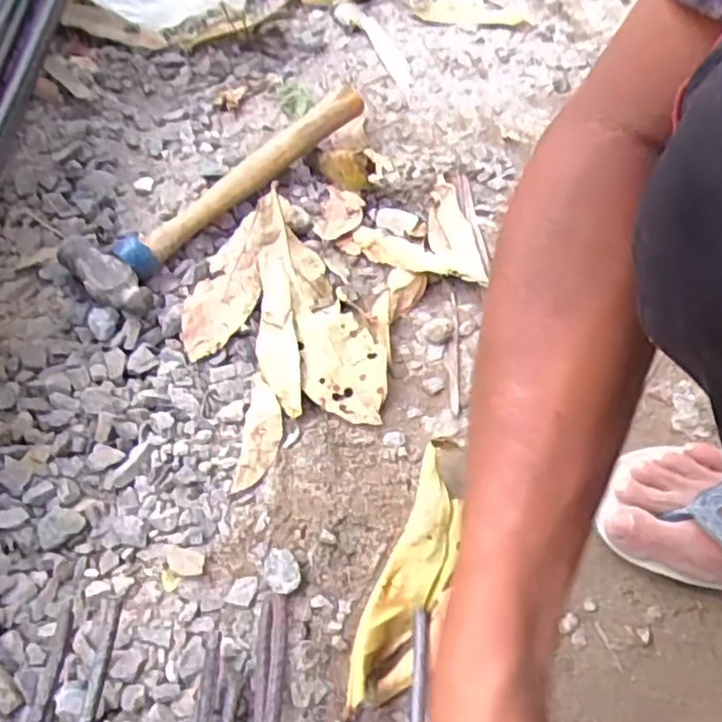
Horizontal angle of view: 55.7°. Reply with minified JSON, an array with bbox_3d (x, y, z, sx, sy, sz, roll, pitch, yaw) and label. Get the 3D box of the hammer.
[{"bbox_3d":[-0.134,-0.179,0.659,0.097,0.047,0.338,30,55,18],"label":"hammer"}]

